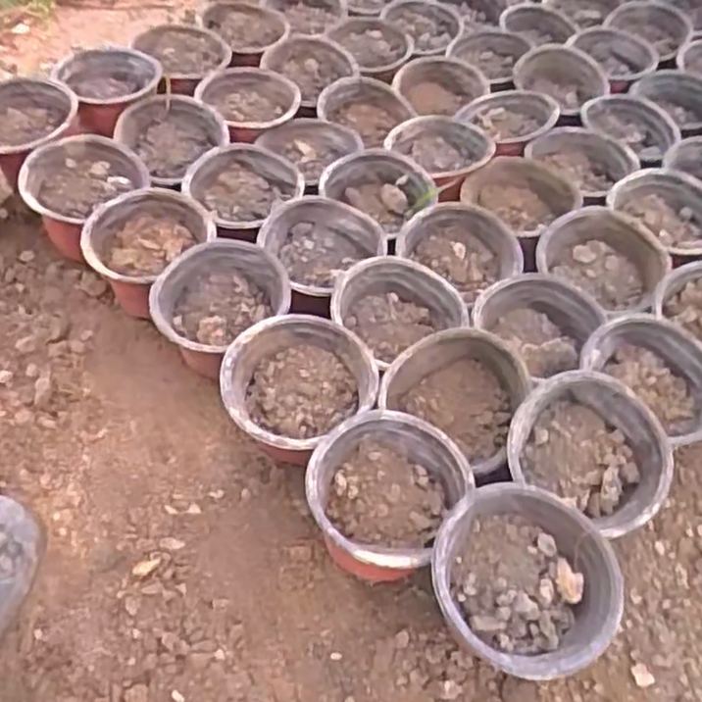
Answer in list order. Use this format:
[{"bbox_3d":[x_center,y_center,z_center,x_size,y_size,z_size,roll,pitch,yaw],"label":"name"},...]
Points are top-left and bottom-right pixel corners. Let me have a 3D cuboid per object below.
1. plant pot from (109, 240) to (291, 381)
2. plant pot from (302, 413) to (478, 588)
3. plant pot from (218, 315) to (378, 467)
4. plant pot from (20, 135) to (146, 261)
[{"bbox_3d":[-0.102,-0.021,0.504,0.115,0.070,0.094,-20,54,-21],"label":"plant pot"},{"bbox_3d":[0.019,0.097,0.425,0.084,0.072,0.097,29,53,19],"label":"plant pot"},{"bbox_3d":[-0.036,0.035,0.465,0.097,0.071,0.095,3,49,-3],"label":"plant pot"},{"bbox_3d":[-0.223,-0.129,0.580,0.099,0.068,0.088,-33,59,-29],"label":"plant pot"}]

